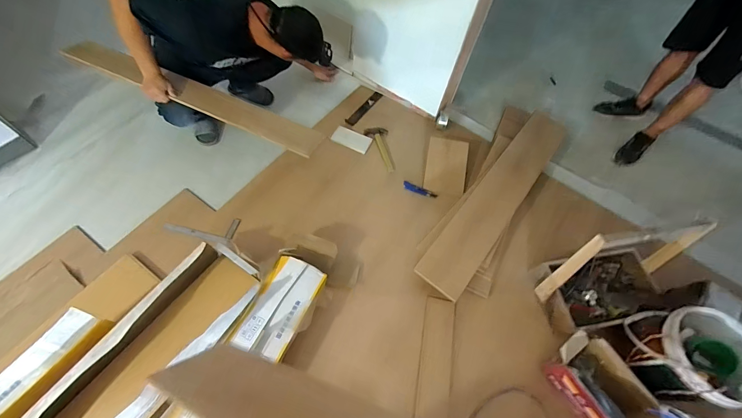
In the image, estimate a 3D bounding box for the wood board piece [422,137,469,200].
[{"bbox_3d":[0.374,-0.209,1.598,0.193,0.020,0.347,10,64,9],"label":"wood board piece"}]

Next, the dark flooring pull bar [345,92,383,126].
[{"bbox_3d":[-0.034,-0.548,1.756,0.050,0.009,0.290,35,67,13],"label":"dark flooring pull bar"}]

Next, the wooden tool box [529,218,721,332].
[{"bbox_3d":[0.954,0.268,1.200,0.483,0.403,0.271,-7,64,-7],"label":"wooden tool box"}]

